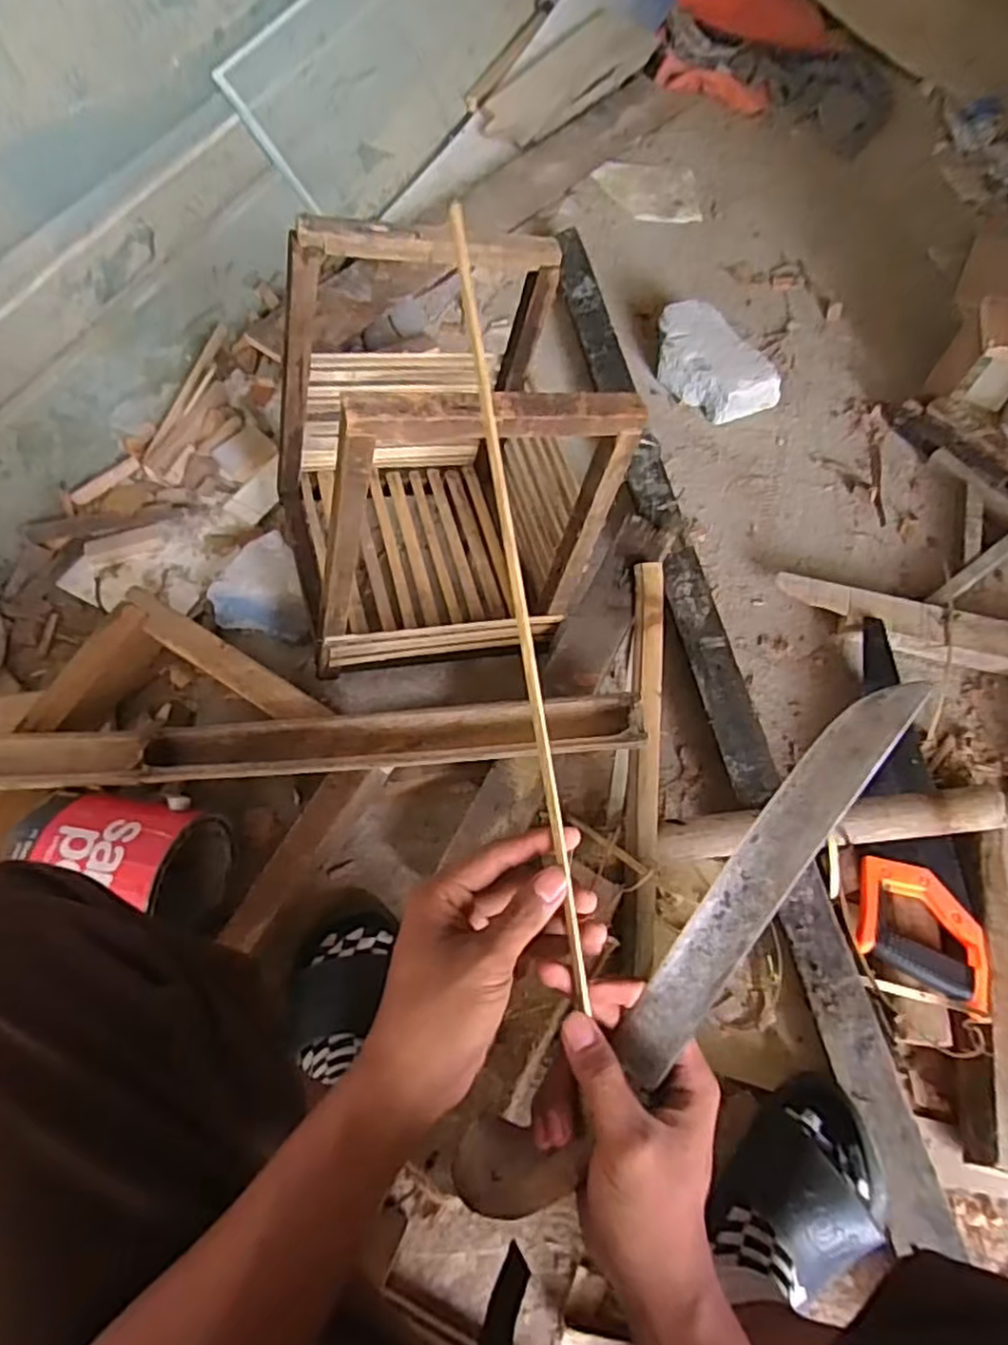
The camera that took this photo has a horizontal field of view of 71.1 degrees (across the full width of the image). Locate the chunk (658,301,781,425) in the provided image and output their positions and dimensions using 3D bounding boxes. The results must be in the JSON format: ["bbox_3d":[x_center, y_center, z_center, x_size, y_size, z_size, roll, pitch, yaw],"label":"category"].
[{"bbox_3d":[0.316,-0.478,1.094,0.122,0.074,0.209,-29,68,-12],"label":"chunk"}]

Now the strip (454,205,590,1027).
[{"bbox_3d":[0.008,-0.046,0.379,0.008,0.008,0.430,-9,86,-3],"label":"strip"}]

